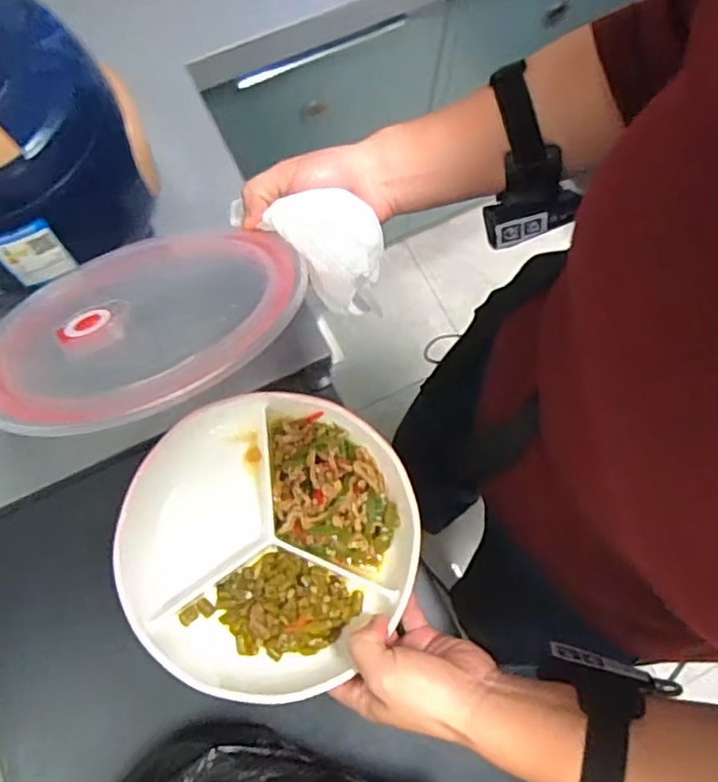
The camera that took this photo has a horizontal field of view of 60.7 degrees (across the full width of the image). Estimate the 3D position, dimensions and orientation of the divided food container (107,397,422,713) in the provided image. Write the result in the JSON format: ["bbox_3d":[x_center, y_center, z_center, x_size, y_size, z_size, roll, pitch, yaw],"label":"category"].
[{"bbox_3d":[-0.060,0.103,0.426,0.197,0.043,0.191,1,74,-2],"label":"divided food container"}]

